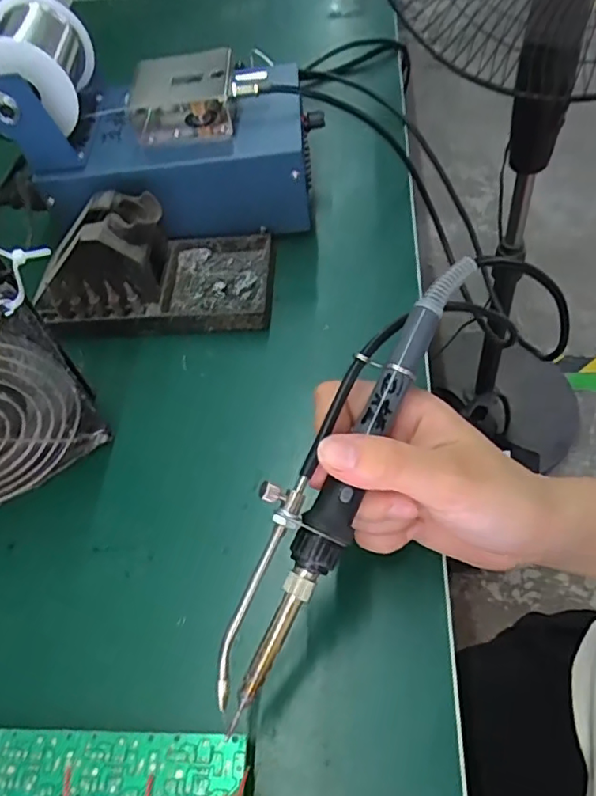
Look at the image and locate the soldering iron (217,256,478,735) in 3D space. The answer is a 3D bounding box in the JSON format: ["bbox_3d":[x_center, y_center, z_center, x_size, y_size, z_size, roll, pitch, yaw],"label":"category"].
[{"bbox_3d":[0.015,0.024,0.232,0.030,0.021,0.200,24,79,20],"label":"soldering iron"}]

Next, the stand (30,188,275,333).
[{"bbox_3d":[-0.094,-0.091,0.375,0.146,0.067,0.082,-4,55,4],"label":"stand"}]

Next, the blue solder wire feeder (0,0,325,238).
[{"bbox_3d":[-0.095,-0.189,0.402,0.209,0.125,0.128,2,56,8],"label":"blue solder wire feeder"}]

